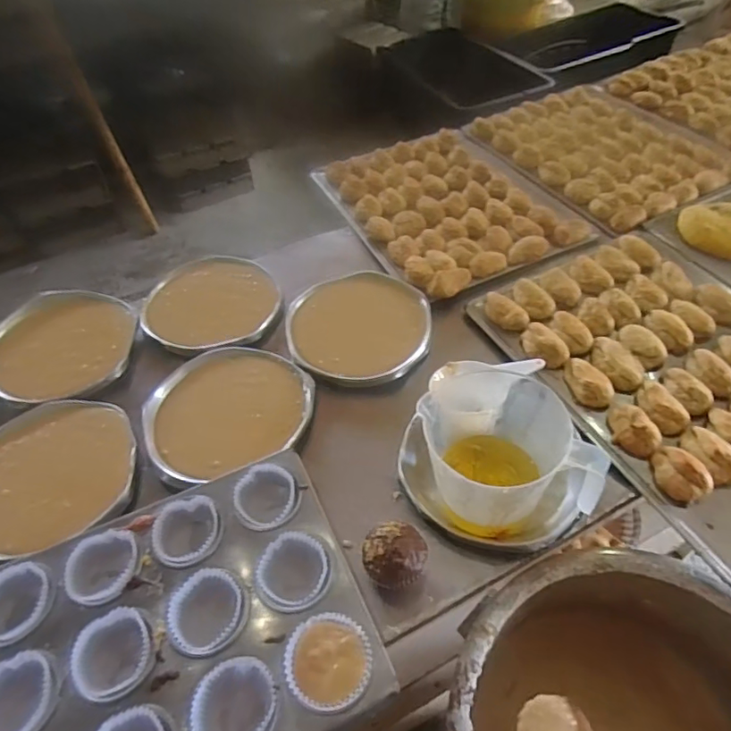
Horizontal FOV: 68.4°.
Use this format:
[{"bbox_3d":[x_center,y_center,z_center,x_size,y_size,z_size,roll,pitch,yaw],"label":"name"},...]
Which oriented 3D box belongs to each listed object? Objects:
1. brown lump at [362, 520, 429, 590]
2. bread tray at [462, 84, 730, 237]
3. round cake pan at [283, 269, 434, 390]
[{"bbox_3d":[0.029,0.186,0.524,0.060,0.051,0.057,-1,53,1],"label":"brown lump"},{"bbox_3d":[0.442,-0.415,1.011,0.336,0.044,0.440,-22,51,-13],"label":"bread tray"},{"bbox_3d":[-0.011,-0.051,0.738,0.191,0.026,0.190,-3,49,3],"label":"round cake pan"}]

